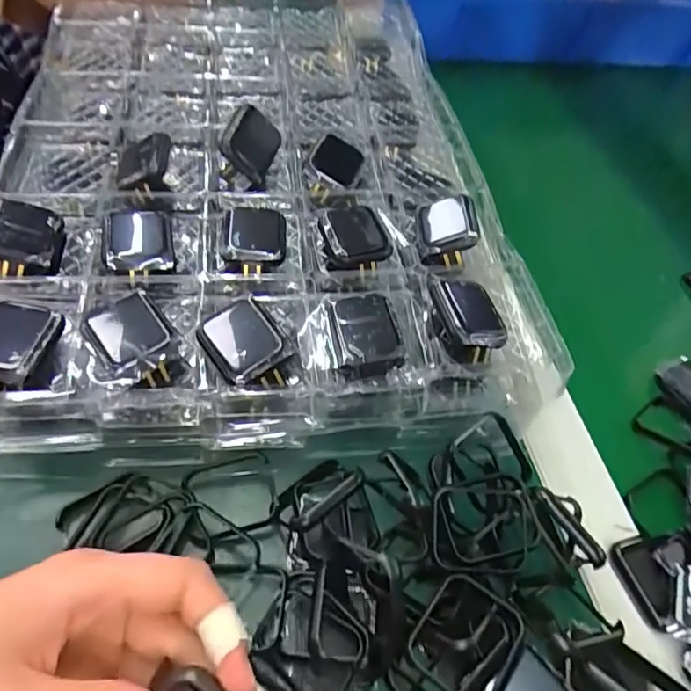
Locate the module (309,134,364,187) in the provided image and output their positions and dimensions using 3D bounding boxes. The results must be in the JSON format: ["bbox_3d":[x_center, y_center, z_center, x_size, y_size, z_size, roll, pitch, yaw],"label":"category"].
[{"bbox_3d":[-0.005,-0.119,0.360,0.031,0.013,0.042,32,58,-17],"label":"module"}]

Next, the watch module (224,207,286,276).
[{"bbox_3d":[-0.051,-0.062,0.316,0.033,0.010,0.051,4,53,-5],"label":"watch module"}]

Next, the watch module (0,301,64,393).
[{"bbox_3d":[-0.153,0.001,0.255,0.034,0.014,0.044,8,52,-2],"label":"watch module"}]

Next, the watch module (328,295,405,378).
[{"bbox_3d":[0.010,-0.006,0.282,0.033,0.013,0.042,-4,54,-12],"label":"watch module"}]

